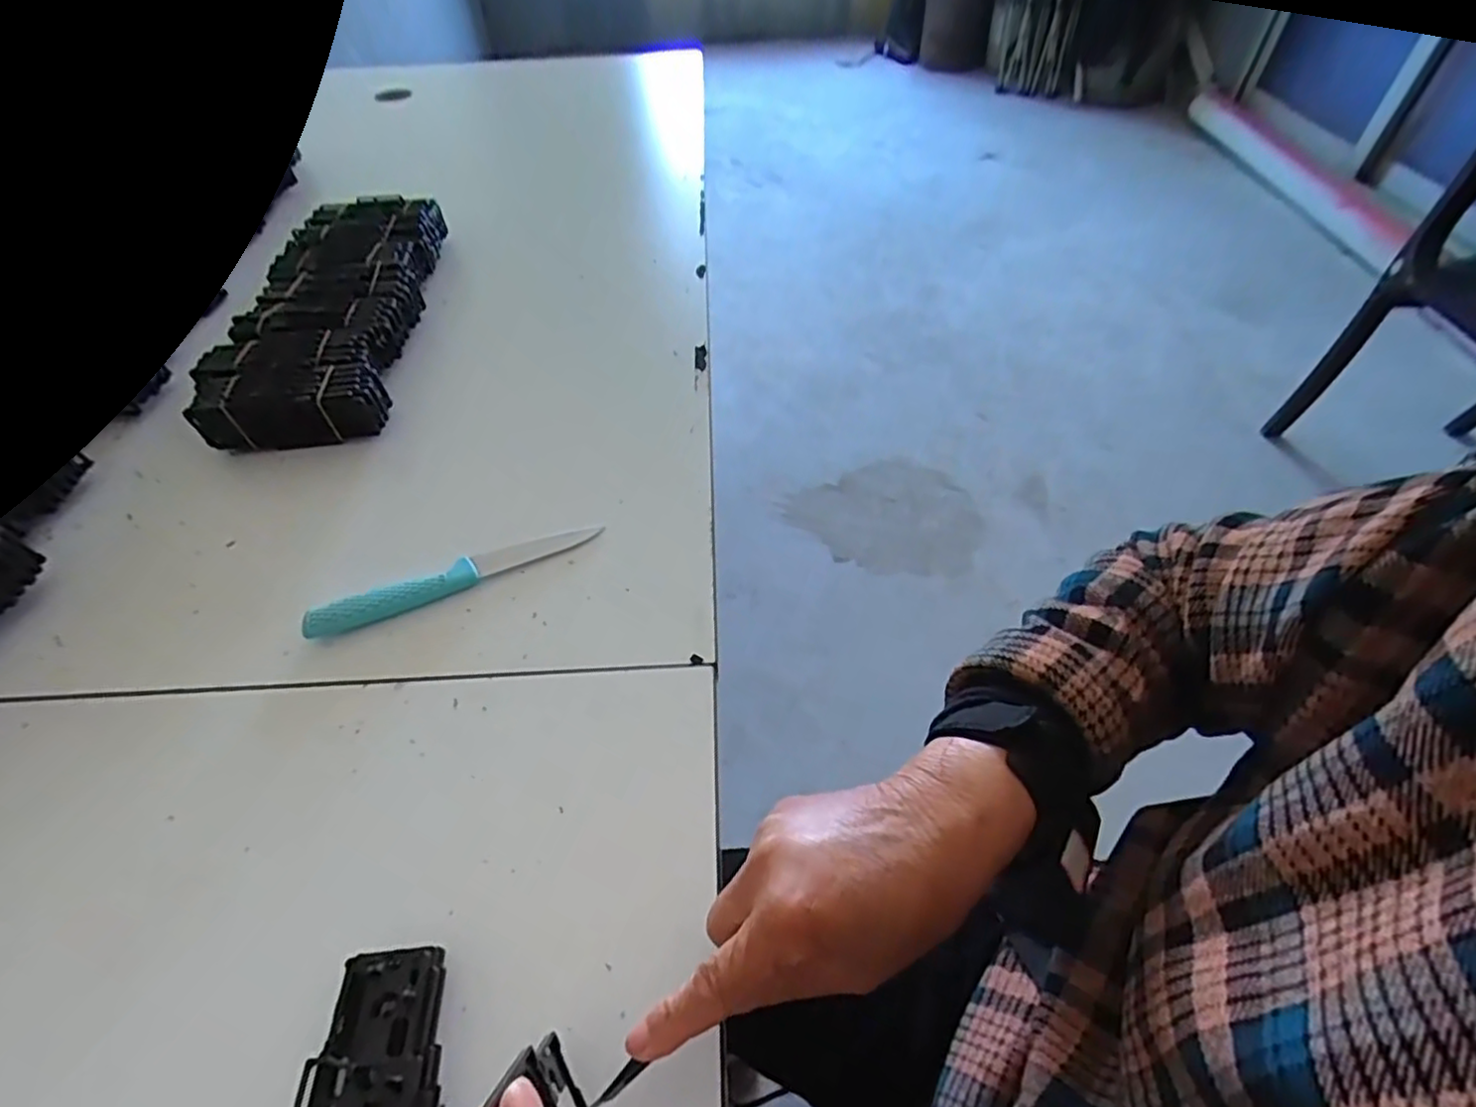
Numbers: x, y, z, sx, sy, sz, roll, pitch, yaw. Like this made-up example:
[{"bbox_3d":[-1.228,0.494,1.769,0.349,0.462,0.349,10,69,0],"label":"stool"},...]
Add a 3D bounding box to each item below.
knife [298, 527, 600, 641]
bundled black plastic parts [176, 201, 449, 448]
[{"bbox_3d":[-0.177,0.012,0.417,0.177,0.018,0.019,-23,54,-15],"label":"knife"},{"bbox_3d":[-0.359,-0.225,0.596,0.143,0.045,0.345,-7,51,-3],"label":"bundled black plastic parts"}]

